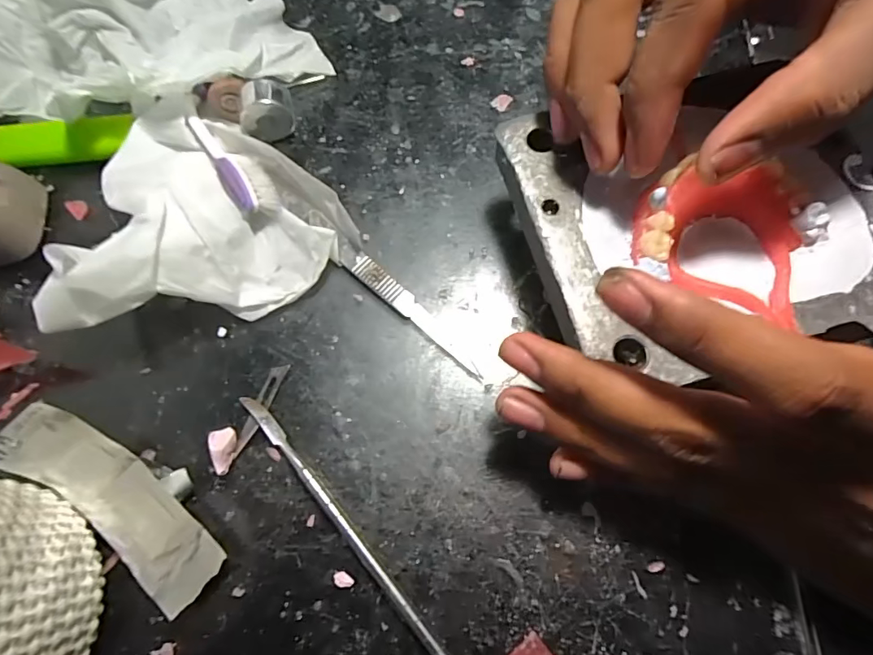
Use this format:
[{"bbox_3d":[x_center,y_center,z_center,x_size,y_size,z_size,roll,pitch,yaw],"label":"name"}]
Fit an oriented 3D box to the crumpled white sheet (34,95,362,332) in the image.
[{"bbox_3d":[-0.092,-0.057,0.200,0.104,0.041,0.102,-13,70,-5],"label":"crumpled white sheet"}]

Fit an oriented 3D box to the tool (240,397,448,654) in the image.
[{"bbox_3d":[-0.024,0.081,0.166,0.005,0.006,0.150,-40,74,-13],"label":"tool"}]

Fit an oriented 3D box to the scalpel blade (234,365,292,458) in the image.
[{"bbox_3d":[-0.070,0.031,0.187,0.007,0.004,0.038,18,71,7],"label":"scalpel blade"}]

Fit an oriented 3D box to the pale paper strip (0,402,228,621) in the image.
[{"bbox_3d":[-0.112,0.061,0.164,0.085,0.027,0.028,34,73,12],"label":"pale paper strip"}]

